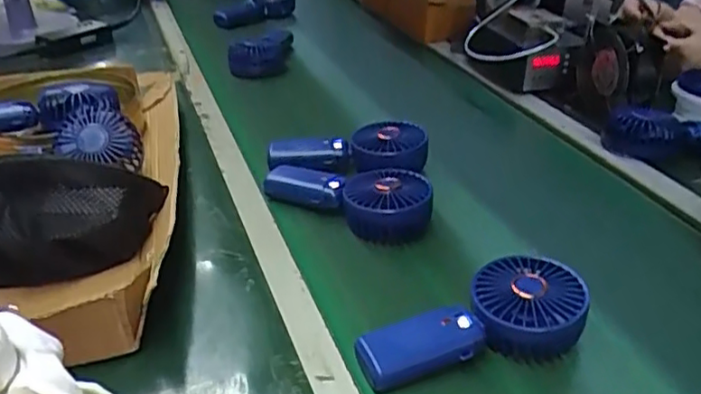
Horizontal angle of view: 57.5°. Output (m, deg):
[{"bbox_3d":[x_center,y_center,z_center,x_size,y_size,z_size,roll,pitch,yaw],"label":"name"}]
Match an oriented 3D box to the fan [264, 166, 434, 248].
[{"bbox_3d":[0.002,-0.004,0.683,0.180,0.050,0.088,21,35,30],"label":"fan"}]

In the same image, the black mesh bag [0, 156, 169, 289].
[{"bbox_3d":[-0.344,0.021,0.549,0.336,0.090,0.099,-3,32,-3],"label":"black mesh bag"}]

